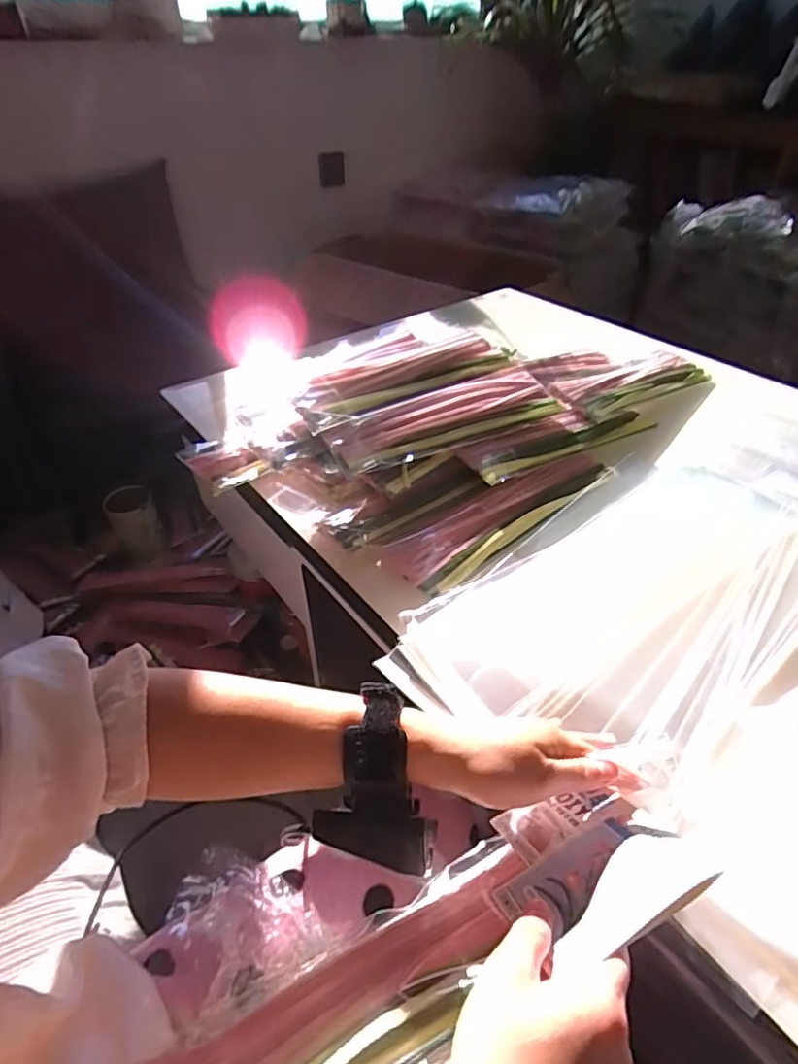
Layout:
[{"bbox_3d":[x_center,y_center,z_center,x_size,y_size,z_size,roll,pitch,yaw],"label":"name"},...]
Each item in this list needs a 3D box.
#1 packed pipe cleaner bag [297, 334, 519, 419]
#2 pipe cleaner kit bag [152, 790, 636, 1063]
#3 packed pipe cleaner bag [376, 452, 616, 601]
[{"bbox_3d":[0.016,-0.191,0.670,0.318,0.038,0.087,-34,52,-32],"label":"packed pipe cleaner bag"},{"bbox_3d":[0.007,0.230,0.287,0.303,0.028,0.083,-24,20,-22],"label":"pipe cleaner kit bag"},{"bbox_3d":[0.123,-0.025,0.599,0.299,0.013,0.081,-29,49,-28],"label":"packed pipe cleaner bag"}]

